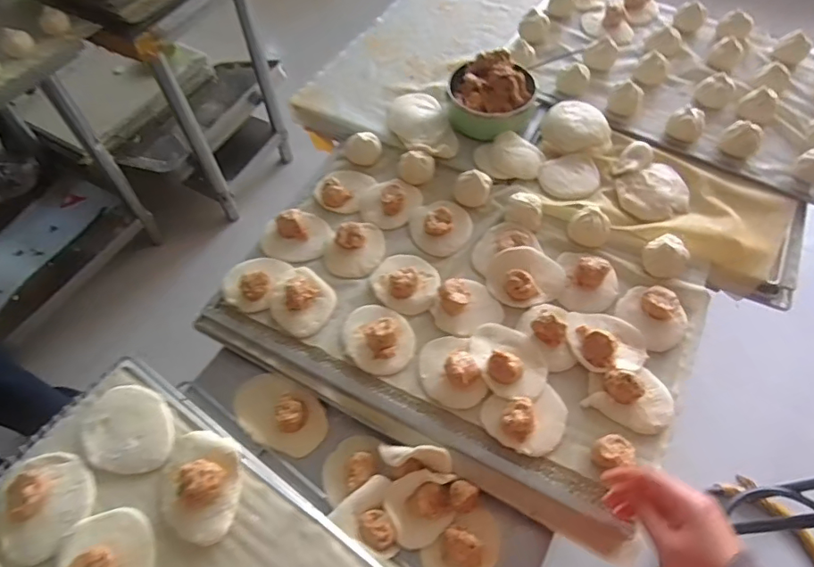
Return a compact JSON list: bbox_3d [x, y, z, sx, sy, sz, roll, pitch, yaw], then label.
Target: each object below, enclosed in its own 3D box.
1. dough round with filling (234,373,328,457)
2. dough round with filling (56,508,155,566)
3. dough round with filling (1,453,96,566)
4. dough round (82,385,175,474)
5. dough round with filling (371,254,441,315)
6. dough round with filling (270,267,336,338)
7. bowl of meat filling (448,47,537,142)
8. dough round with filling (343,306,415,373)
[{"bbox_3d":[-0.161,0.165,0.653,0.120,0.037,0.082,24,61,16],"label":"dough round with filling"},{"bbox_3d":[-0.290,0.268,0.480,0.089,0.036,0.102,-14,58,-8],"label":"dough round with filling"},{"bbox_3d":[-0.368,0.221,0.512,0.091,0.040,0.103,5,58,4],"label":"dough round with filling"},{"bbox_3d":[-0.306,0.159,0.562,0.109,0.010,0.083,20,60,13],"label":"dough round"},{"bbox_3d":[-0.002,-0.007,0.704,0.091,0.033,0.087,-1,57,1],"label":"dough round with filling"},{"bbox_3d":[-0.143,0.019,0.690,0.095,0.036,0.086,39,66,23],"label":"dough round with filling"},{"bbox_3d":[0.141,-0.309,0.852,0.153,0.082,0.127,-3,57,-1],"label":"bowl of meat filling"},{"bbox_3d":[-0.038,0.066,0.660,0.092,0.033,0.103,-14,58,-8],"label":"dough round with filling"}]

